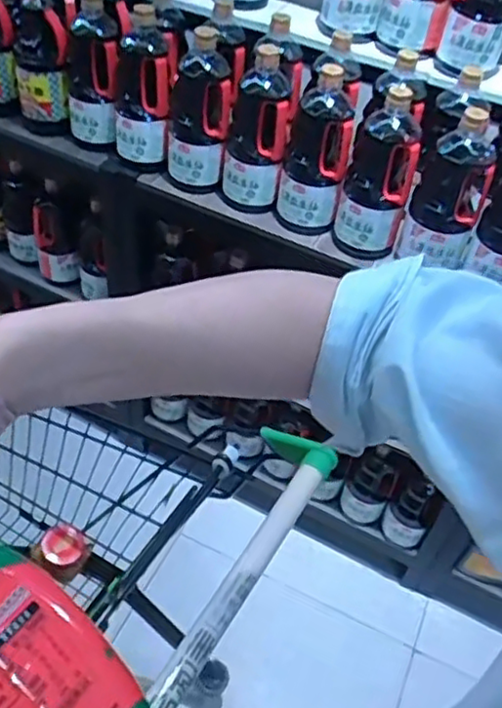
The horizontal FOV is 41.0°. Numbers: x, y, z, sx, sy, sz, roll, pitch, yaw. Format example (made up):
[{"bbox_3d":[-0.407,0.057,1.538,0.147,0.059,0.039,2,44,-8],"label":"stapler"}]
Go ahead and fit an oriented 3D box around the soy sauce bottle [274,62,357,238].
[{"bbox_3d":[0.106,-0.323,1.066,0.105,0.236,0.110,14,47,6],"label":"soy sauce bottle"}]

